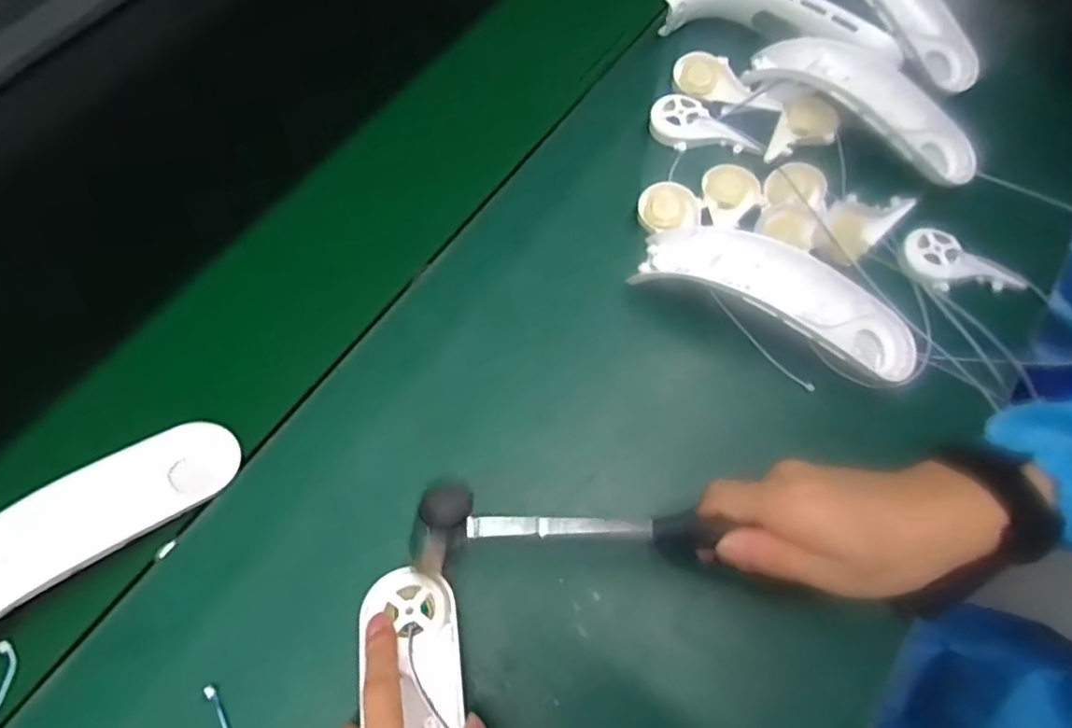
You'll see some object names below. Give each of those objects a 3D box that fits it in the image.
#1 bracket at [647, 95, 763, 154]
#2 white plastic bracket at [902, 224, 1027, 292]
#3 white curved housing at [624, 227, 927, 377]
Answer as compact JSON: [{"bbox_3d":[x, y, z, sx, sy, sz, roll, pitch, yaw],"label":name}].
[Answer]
[{"bbox_3d":[0.133,-0.184,0.493,0.087,0.018,0.043,36,71,12],"label":"bracket"},{"bbox_3d":[0.316,-0.072,0.453,0.090,0.016,0.044,24,69,8],"label":"white plastic bracket"},{"bbox_3d":[0.170,-0.048,0.420,0.195,0.035,0.054,23,69,8],"label":"white curved housing"}]

